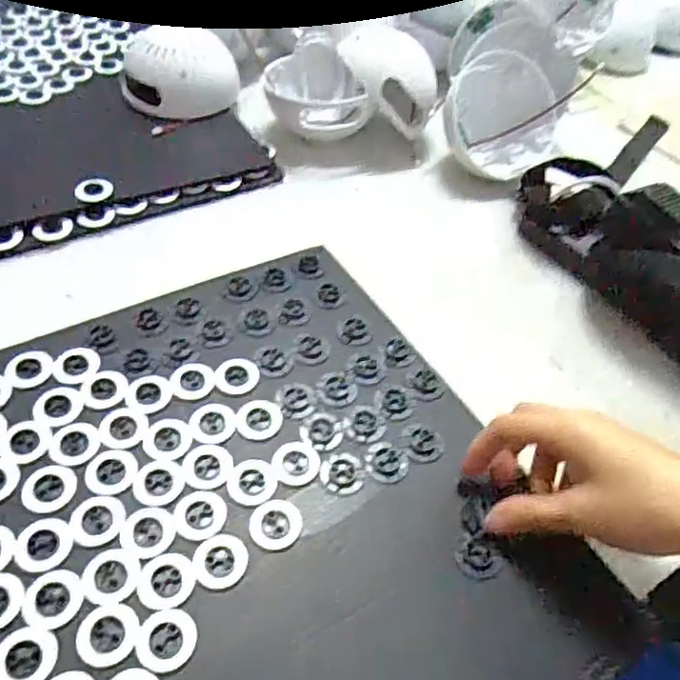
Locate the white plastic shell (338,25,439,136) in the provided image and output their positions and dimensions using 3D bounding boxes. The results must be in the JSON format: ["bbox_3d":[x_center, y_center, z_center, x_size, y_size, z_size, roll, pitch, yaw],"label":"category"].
[{"bbox_3d":[0.042,-0.235,0.613,0.094,0.093,0.053,9,48,1],"label":"white plastic shell"}]

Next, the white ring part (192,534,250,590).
[{"bbox_3d":[-0.065,0.121,0.353,0.029,0.006,0.027,-4,49,-10],"label":"white ring part"}]

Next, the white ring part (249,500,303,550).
[{"bbox_3d":[-0.037,0.105,0.367,0.029,0.004,0.029,-3,49,-9],"label":"white ring part"}]

